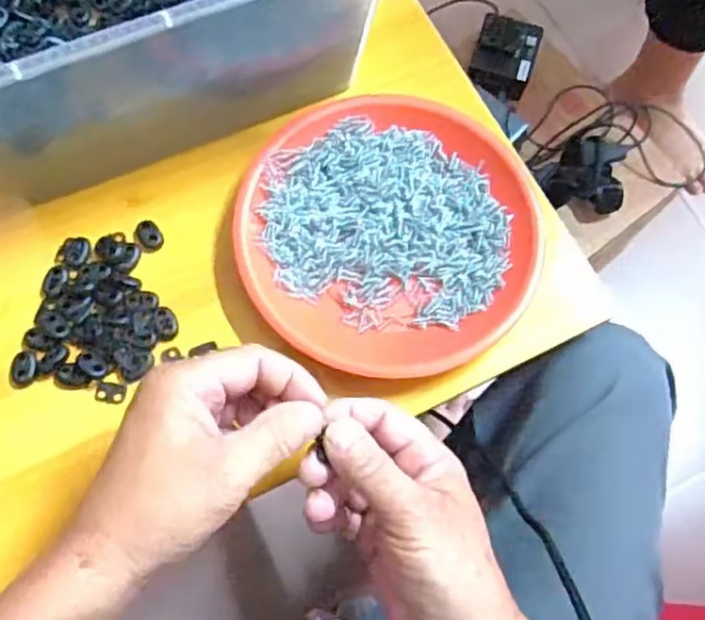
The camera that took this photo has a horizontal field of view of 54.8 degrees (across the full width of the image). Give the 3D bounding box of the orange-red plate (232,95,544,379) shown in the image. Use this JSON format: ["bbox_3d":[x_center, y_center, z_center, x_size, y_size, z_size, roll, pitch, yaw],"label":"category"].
[{"bbox_3d":[0.023,-0.054,0.450,0.193,0.023,0.182,1,70,-2],"label":"orange-red plate"}]

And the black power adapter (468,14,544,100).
[{"bbox_3d":[0.180,-0.302,0.809,0.073,0.040,0.082,16,70,4],"label":"black power adapter"}]

